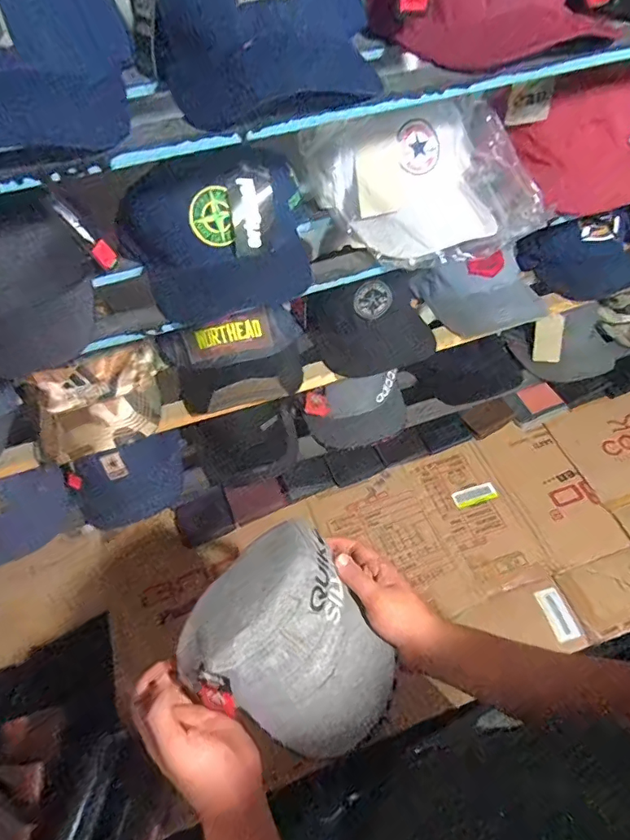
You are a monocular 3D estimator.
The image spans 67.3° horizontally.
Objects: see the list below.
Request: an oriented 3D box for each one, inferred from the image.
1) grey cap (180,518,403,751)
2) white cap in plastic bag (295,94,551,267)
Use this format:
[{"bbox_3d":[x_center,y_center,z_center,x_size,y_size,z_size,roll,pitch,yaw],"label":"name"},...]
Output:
[{"bbox_3d":[-0.013,0.215,0.462,0.178,0.106,0.170,33,62,27],"label":"grey cap"},{"bbox_3d":[0.108,-0.264,0.505,0.162,0.096,0.228,-29,55,-16],"label":"white cap in plastic bag"}]

